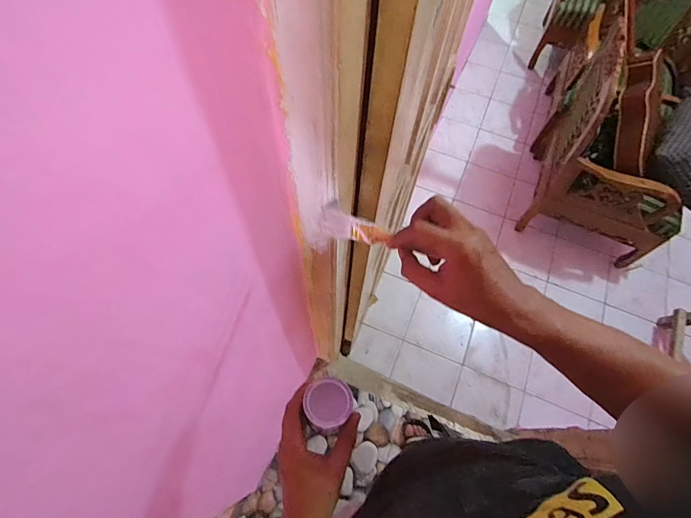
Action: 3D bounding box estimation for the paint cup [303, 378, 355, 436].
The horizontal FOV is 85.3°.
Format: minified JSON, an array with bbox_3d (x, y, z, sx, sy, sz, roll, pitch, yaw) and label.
[{"bbox_3d":[-0.020,0.176,0.452,0.056,0.051,0.055,-32,70,-15],"label":"paint cup"}]

